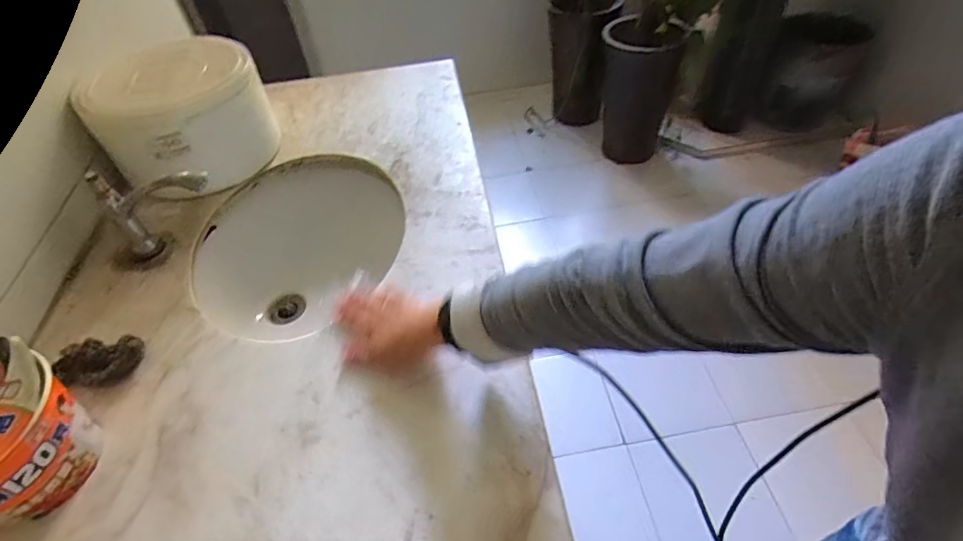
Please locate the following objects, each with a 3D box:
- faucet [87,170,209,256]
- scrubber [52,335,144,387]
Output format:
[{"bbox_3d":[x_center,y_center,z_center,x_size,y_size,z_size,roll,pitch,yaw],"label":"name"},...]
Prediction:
[{"bbox_3d":[-0.435,-0.087,0.671,0.146,0.122,0.039,-18,49,-10],"label":"faucet"},{"bbox_3d":[-0.438,0.106,0.563,0.088,0.034,0.052,-7,48,-1],"label":"scrubber"}]

